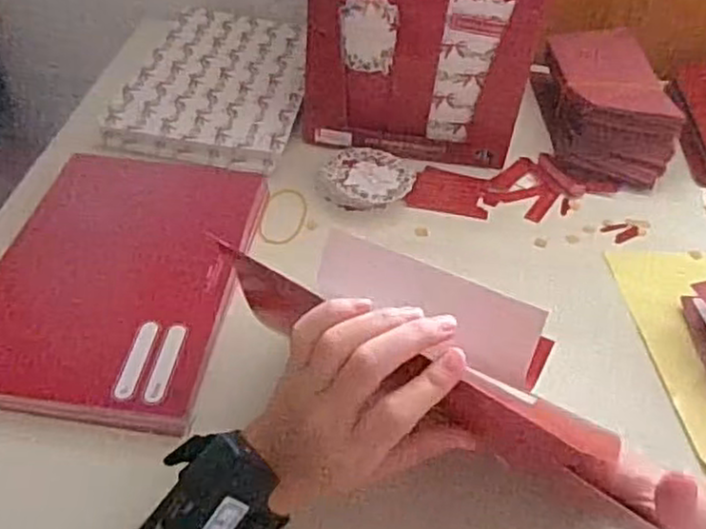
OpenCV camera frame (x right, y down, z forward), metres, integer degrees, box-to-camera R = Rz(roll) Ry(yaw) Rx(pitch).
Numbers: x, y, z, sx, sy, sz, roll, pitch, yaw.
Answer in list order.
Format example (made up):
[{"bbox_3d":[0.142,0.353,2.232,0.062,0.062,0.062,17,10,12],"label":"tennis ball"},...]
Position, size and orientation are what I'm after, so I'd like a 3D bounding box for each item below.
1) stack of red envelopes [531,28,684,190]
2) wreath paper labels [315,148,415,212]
[{"bbox_3d":[0.259,-0.171,0.747,0.109,0.073,0.200,1,42,-4],"label":"stack of red envelopes"},{"bbox_3d":[0.011,-0.077,0.651,0.087,0.025,0.075,9,42,5],"label":"wreath paper labels"}]

